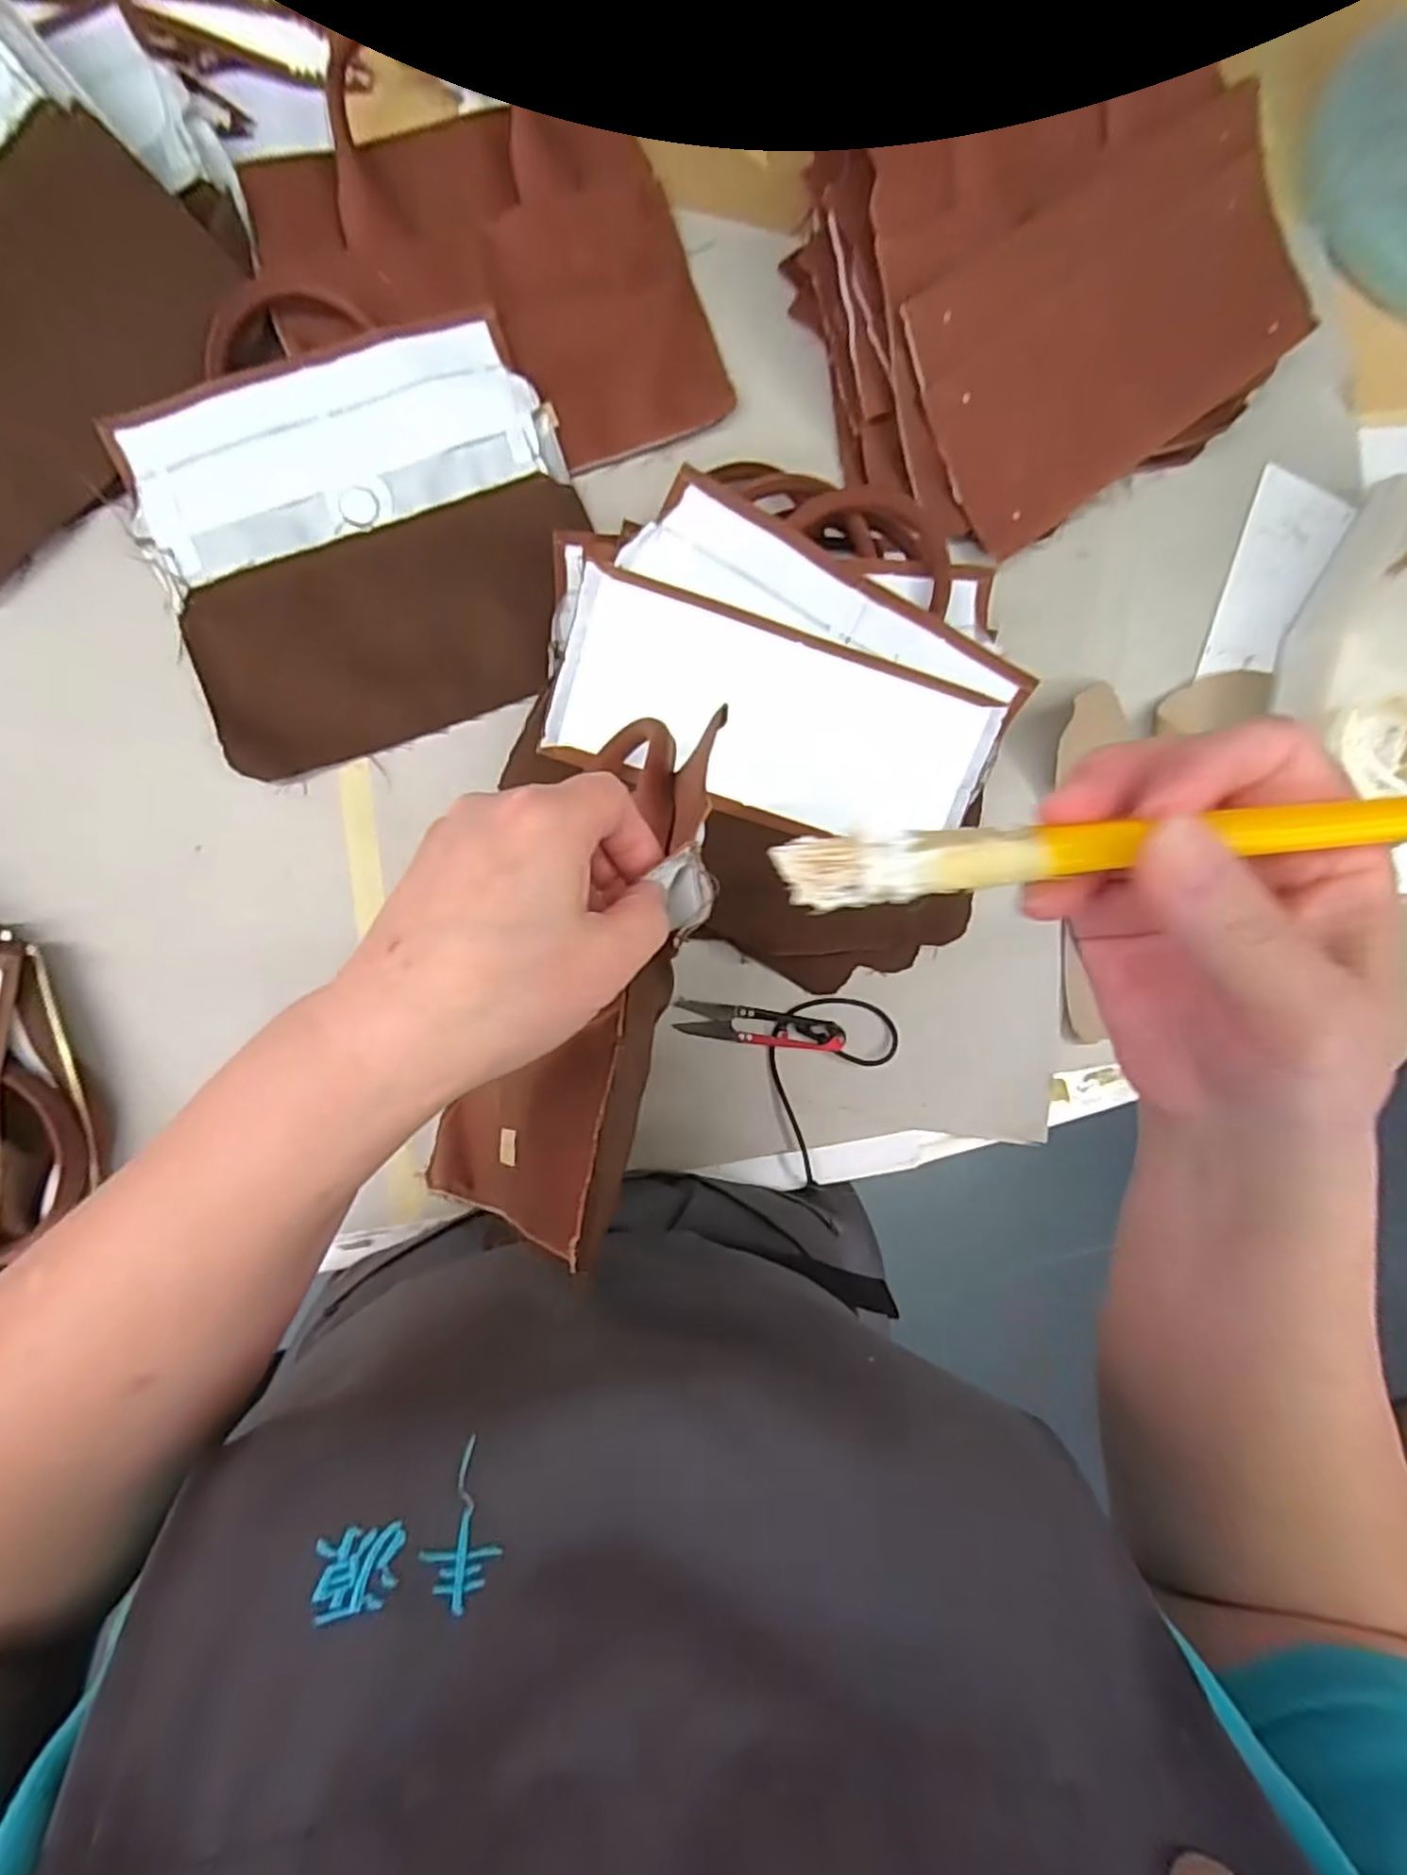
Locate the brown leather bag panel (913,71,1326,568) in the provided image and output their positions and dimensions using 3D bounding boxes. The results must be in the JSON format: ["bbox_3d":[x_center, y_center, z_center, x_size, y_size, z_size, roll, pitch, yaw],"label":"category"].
[{"bbox_3d":[0.249,-0.371,0.450,0.246,0.010,0.147,-35,109,0],"label":"brown leather bag panel"}]

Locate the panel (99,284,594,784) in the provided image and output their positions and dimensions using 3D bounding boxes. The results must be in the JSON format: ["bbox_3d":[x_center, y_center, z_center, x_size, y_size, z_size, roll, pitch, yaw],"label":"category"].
[{"bbox_3d":[-0.202,-0.249,0.443,0.244,0.014,0.248,-21,97,-5],"label":"panel"}]

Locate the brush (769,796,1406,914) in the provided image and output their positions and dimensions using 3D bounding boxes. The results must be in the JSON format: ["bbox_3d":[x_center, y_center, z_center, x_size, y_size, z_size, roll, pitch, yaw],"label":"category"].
[{"bbox_3d":[0.099,-0.022,0.179,0.162,0.017,0.018,-4,91,11],"label":"brush"}]

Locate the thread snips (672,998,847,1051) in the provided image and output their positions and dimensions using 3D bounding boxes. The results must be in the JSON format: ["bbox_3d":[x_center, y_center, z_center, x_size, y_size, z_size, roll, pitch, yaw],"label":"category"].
[{"bbox_3d":[0.036,0.057,0.467,0.106,0.010,0.022,9,90,-5],"label":"thread snips"}]

